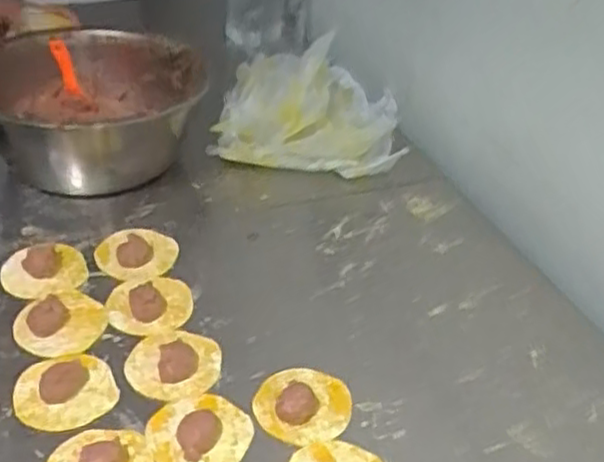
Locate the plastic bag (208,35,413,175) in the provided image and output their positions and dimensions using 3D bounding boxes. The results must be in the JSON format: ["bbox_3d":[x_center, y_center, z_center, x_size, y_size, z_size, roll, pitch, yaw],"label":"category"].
[{"bbox_3d":[0.006,-0.146,0.935,0.239,0.126,0.104,0,38,-6],"label":"plastic bag"}]

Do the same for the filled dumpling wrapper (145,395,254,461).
[{"bbox_3d":[-0.084,0.163,0.599,0.078,0.013,0.081,3,38,-2],"label":"filled dumpling wrapper"}]

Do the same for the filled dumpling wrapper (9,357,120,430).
[{"bbox_3d":[-0.204,0.137,0.624,0.081,0.006,0.076,-13,41,-21],"label":"filled dumpling wrapper"}]

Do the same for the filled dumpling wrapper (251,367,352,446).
[{"bbox_3d":[0.001,0.148,0.631,0.082,0.014,0.077,3,38,-2],"label":"filled dumpling wrapper"}]

